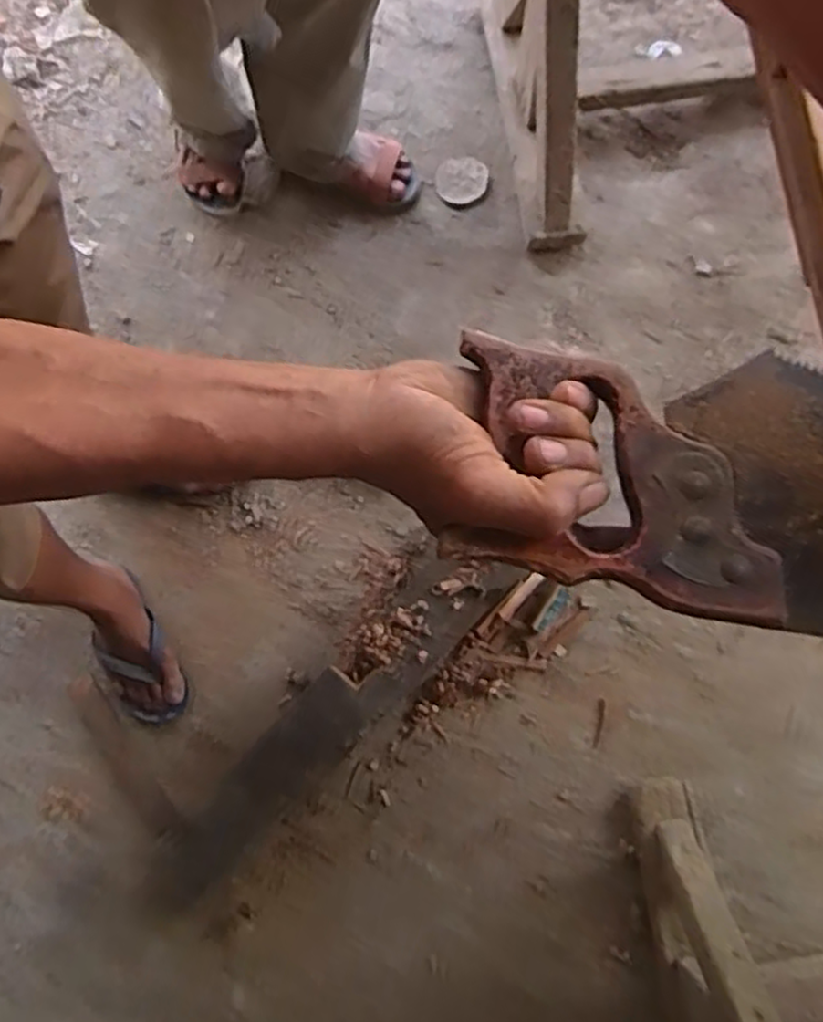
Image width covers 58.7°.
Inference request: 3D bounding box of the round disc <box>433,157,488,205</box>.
[{"bbox_3d":[0.085,-0.561,1.243,0.087,0.009,0.079,7,80,2],"label":"round disc"}]

